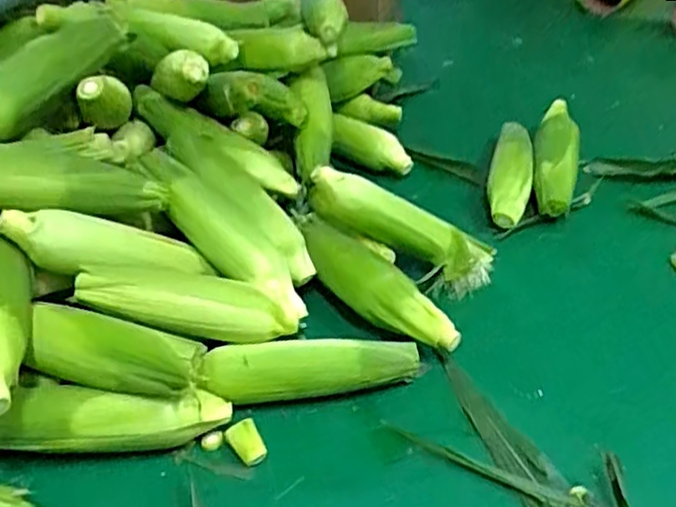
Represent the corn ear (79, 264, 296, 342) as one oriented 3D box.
[{"bbox_3d":[-0.136,0.041,0.613,0.191,0.045,0.048,11,38,-10],"label":"corn ear"}]

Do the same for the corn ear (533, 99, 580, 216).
[{"bbox_3d":[0.303,-0.145,0.934,0.057,0.051,0.265,10,40,14],"label":"corn ear"}]

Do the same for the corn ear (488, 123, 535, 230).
[{"bbox_3d":[0.234,-0.120,0.904,0.055,0.054,0.225,9,40,13],"label":"corn ear"}]

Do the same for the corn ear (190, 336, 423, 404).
[{"bbox_3d":[-0.025,0.106,0.625,0.198,0.062,0.044,-9,39,-9],"label":"corn ear"}]

